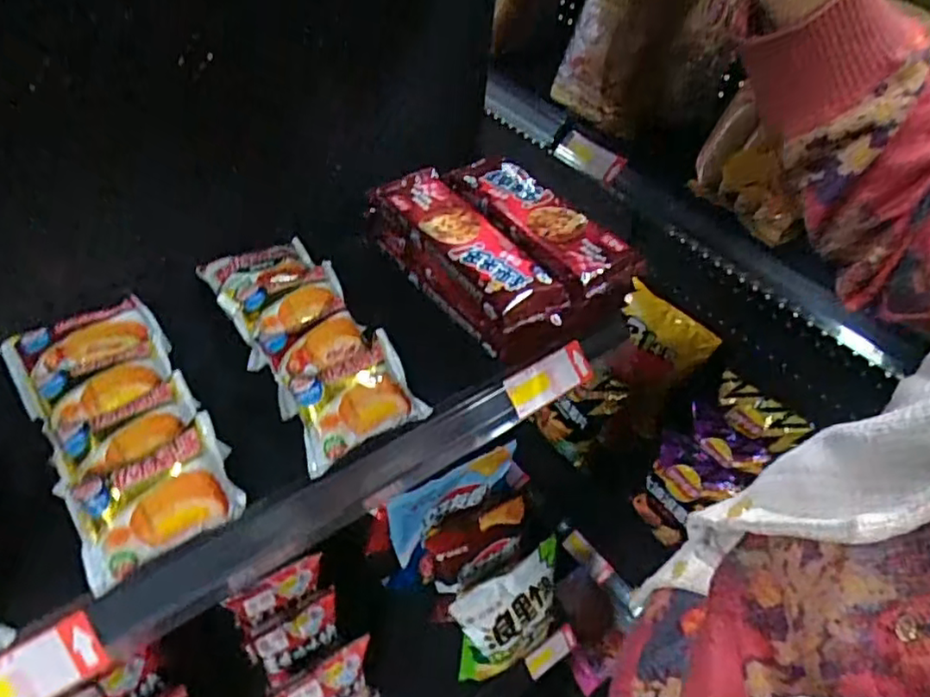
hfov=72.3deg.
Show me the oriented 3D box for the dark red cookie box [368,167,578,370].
[{"bbox_3d":[-0.001,-0.078,0.591,0.076,0.070,0.216,-29,55,-29],"label":"dark red cookie box"}]

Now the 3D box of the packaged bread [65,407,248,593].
[{"bbox_3d":[-0.207,0.102,0.427,0.108,0.072,0.039,-31,14,-29],"label":"packaged bread"}]

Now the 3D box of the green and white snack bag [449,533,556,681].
[{"bbox_3d":[0.063,0.371,0.876,0.160,0.182,0.070,-23,52,-25],"label":"green and white snack bag"}]

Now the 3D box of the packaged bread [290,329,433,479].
[{"bbox_3d":[-0.090,0.042,0.504,0.100,0.040,0.072,-27,92,-27],"label":"packaged bread"}]

